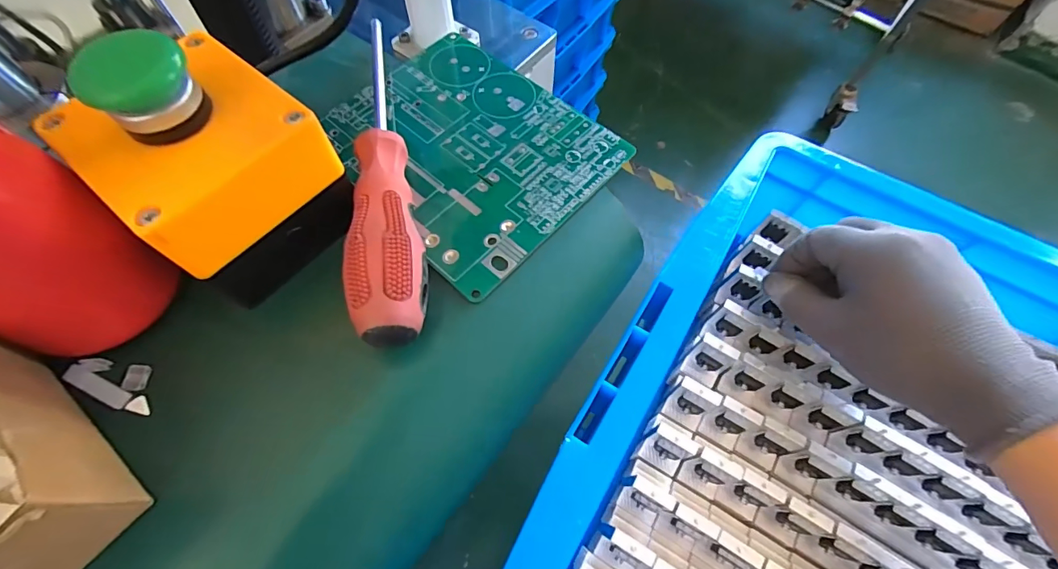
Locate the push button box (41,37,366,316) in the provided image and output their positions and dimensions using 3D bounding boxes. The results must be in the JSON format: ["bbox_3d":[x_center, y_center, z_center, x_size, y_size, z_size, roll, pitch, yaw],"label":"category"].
[{"bbox_3d":[-0.125,-0.050,0.177,0.082,0.079,0.071,38,69,14],"label":"push button box"}]

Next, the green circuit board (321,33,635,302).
[{"bbox_3d":[-0.034,-0.074,0.241,0.139,0.006,0.119,40,70,15],"label":"green circuit board"}]

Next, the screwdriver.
[{"bbox_3d":[-0.066,-0.063,0.212,0.029,0.024,0.190,-6,65,-5],"label":"screwdriver"}]

